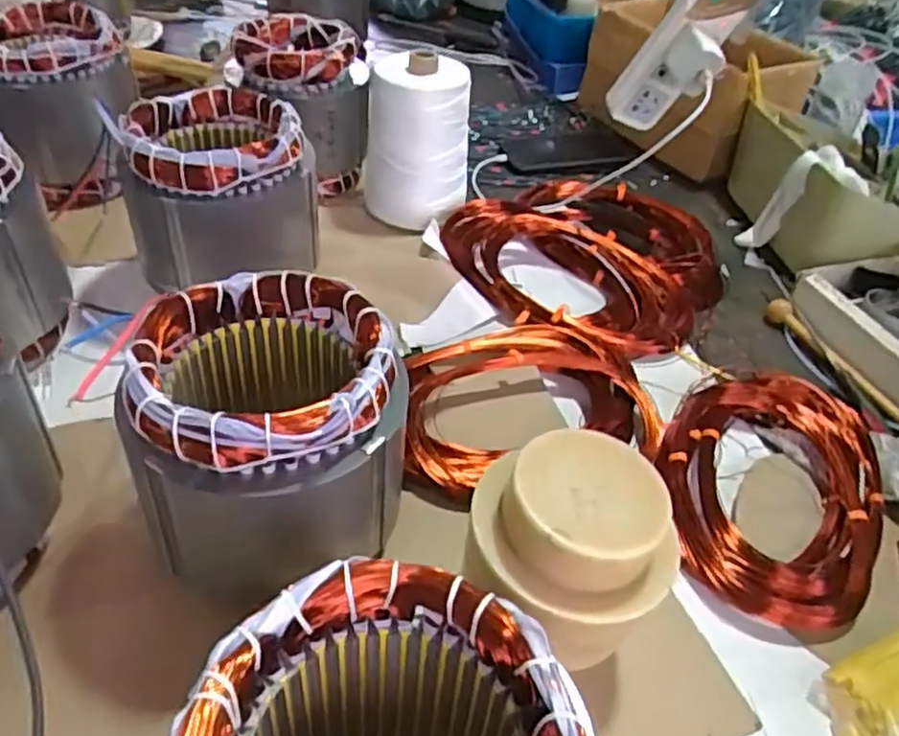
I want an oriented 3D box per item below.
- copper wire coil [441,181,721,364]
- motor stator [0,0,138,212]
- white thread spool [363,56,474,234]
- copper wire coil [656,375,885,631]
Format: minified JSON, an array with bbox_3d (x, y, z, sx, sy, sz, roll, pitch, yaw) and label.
[{"bbox_3d":[0.156,-0.115,0.732,0.258,0.042,0.257,3,42,-3],"label":"copper wire coil"},{"bbox_3d":[-0.407,-0.271,0.743,0.145,0.159,0.143,-20,48,-25],"label":"motor stator"},{"bbox_3d":[-0.036,-0.237,0.757,0.110,0.162,0.085,6,42,1],"label":"white thread spool"},{"bbox_3d":[0.240,0.082,0.529,0.156,0.032,0.214,20,44,15],"label":"copper wire coil"}]

